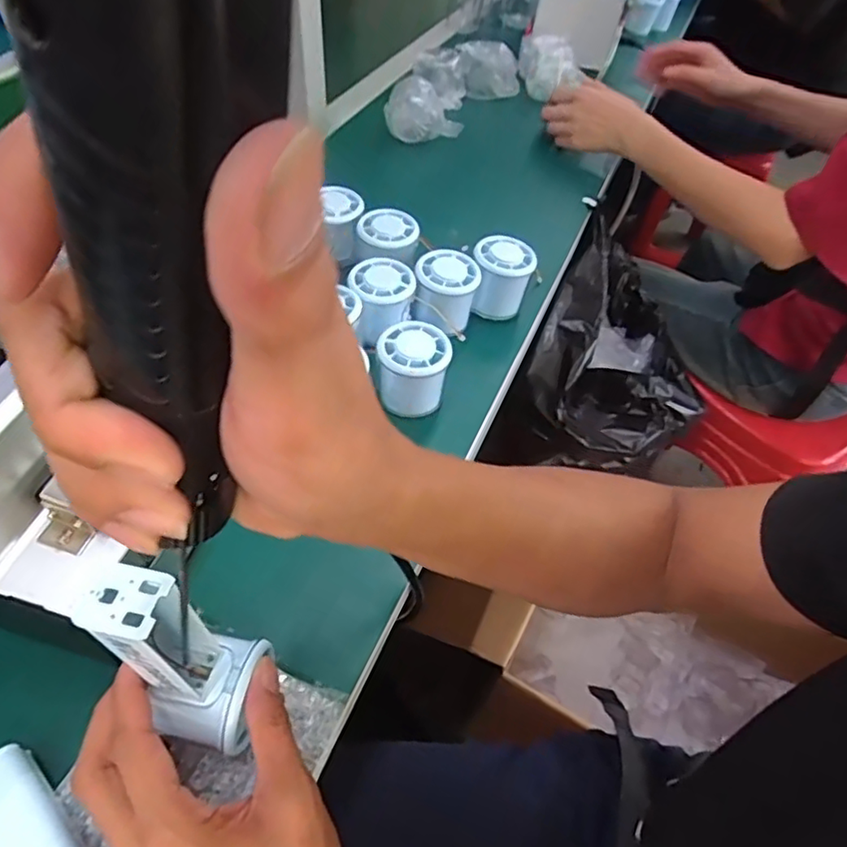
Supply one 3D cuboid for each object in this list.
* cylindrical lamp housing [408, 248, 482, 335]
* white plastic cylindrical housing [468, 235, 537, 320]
[{"bbox_3d":[0.020,-0.115,0.522,0.056,0.050,0.062,7,52,-1],"label":"cylindrical lamp housing"},{"bbox_3d":[0.072,-0.134,0.540,0.055,0.058,0.048,4,52,-3],"label":"white plastic cylindrical housing"}]

